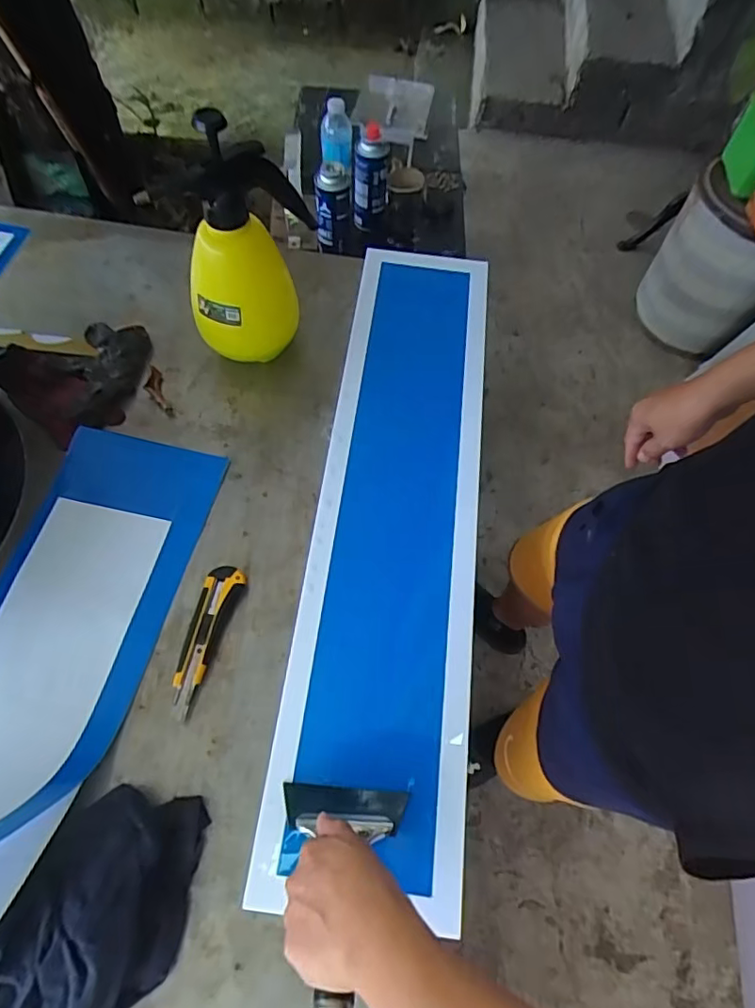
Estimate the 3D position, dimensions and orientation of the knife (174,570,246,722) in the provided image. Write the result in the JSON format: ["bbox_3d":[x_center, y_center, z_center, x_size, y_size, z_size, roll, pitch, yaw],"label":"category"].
[{"bbox_3d":[-0.194,0.146,0.611,0.041,0.019,0.160,18,64,5],"label":"knife"}]

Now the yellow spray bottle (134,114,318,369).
[{"bbox_3d":[-0.167,-0.307,0.681,0.165,0.299,0.117,-6,64,-6],"label":"yellow spray bottle"}]

